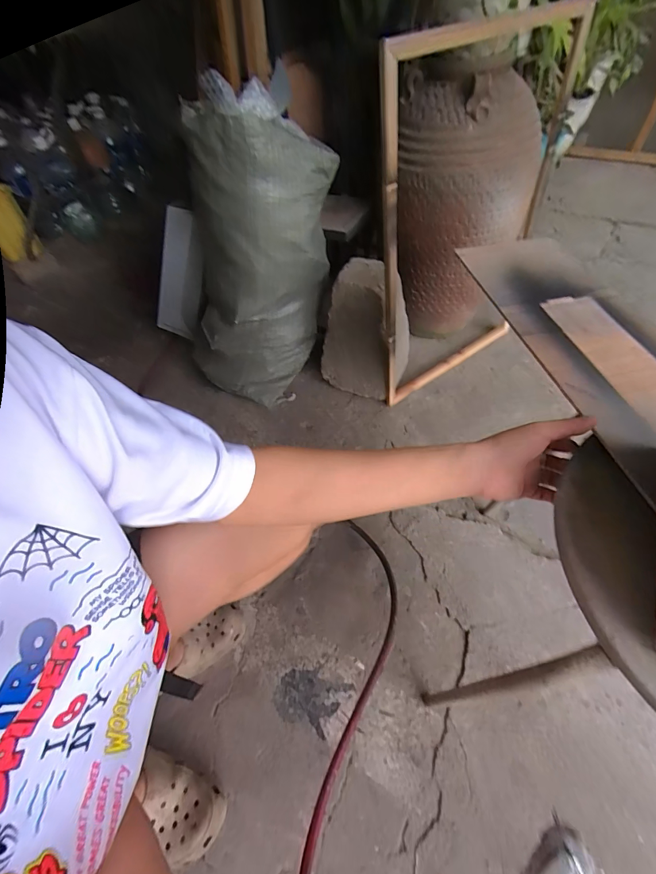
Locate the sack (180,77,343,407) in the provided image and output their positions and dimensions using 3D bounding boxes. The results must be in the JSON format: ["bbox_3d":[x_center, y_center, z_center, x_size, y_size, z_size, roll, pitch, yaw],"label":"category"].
[{"bbox_3d":[-0.195,-0.427,0.925,0.383,0.600,0.309,-39,60,-22],"label":"sack"}]

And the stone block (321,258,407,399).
[{"bbox_3d":[0.099,-0.275,0.977,0.205,0.304,0.182,16,57,16],"label":"stone block"}]

